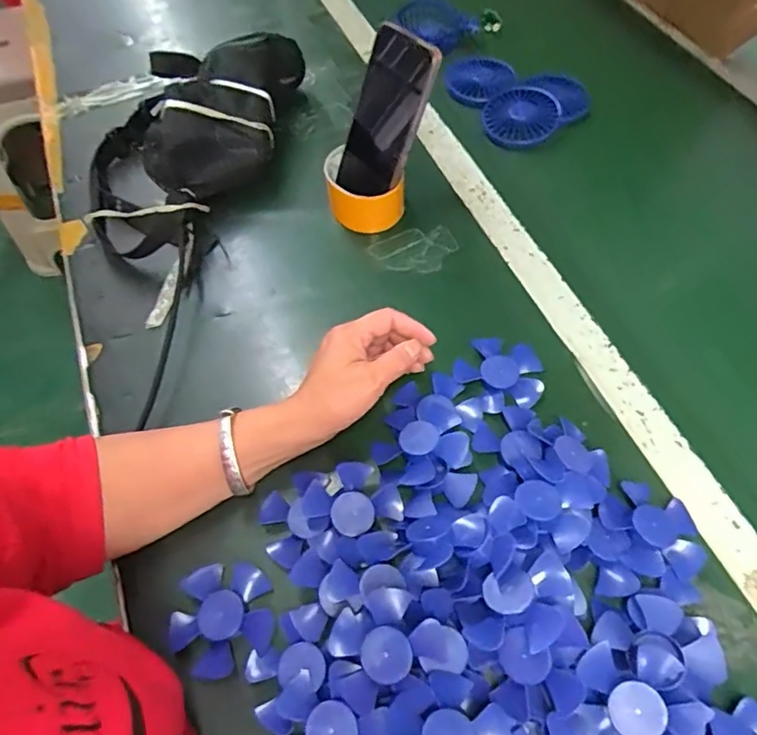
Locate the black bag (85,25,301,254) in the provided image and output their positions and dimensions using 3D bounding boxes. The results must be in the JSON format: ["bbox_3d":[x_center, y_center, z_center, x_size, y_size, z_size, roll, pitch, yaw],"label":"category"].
[{"bbox_3d":[-0.223,-0.268,0.634,0.218,0.079,0.319,19,62,13],"label":"black bag"}]

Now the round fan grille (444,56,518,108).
[{"bbox_3d":[0.125,-0.361,0.706,0.083,0.012,0.100,18,62,13],"label":"round fan grille"}]

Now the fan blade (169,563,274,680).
[{"bbox_3d":[-0.109,0.176,0.396,0.067,0.022,0.071,-1,59,2],"label":"fan blade"}]

